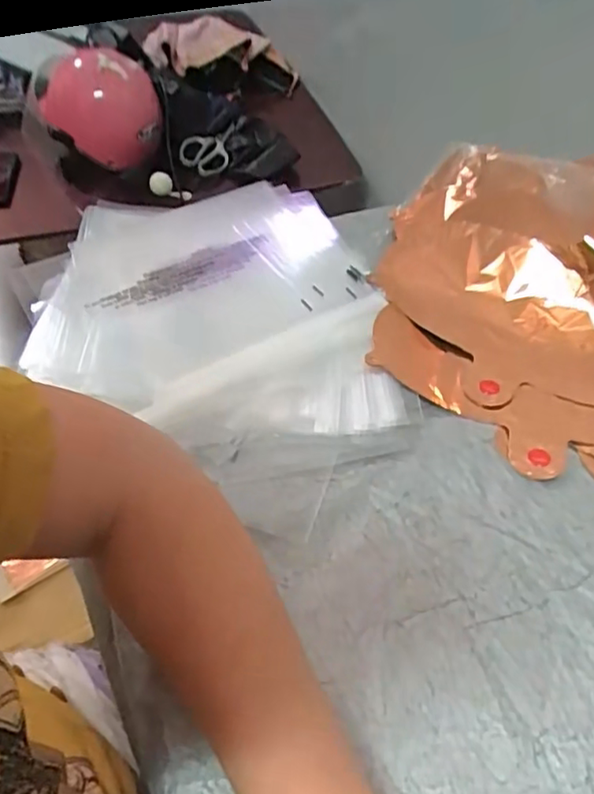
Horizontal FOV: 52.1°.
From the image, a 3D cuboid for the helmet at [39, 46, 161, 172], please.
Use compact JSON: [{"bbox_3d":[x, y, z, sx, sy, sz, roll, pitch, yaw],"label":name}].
[{"bbox_3d":[-0.385,-0.569,1.172,0.222,0.185,0.210,-14,52,-12],"label":"helmet"}]

